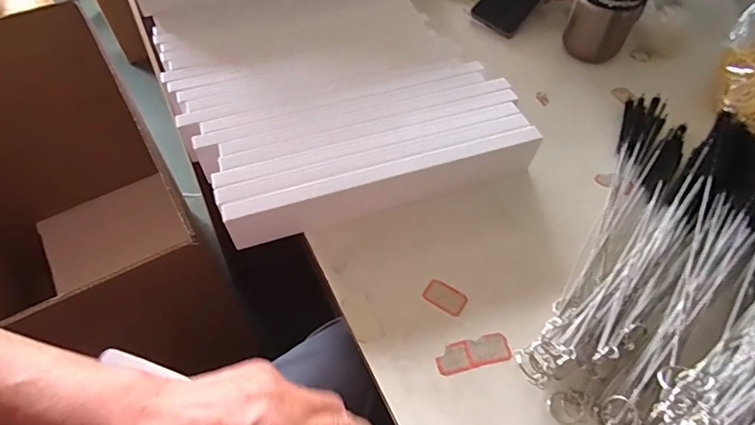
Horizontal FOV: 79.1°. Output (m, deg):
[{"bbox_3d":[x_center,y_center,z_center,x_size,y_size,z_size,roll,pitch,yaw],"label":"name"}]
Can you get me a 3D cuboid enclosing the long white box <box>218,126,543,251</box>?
[{"bbox_3d":[0.011,-0.025,0.439,0.301,0.049,0.022,-15,55,-11],"label":"long white box"}]

